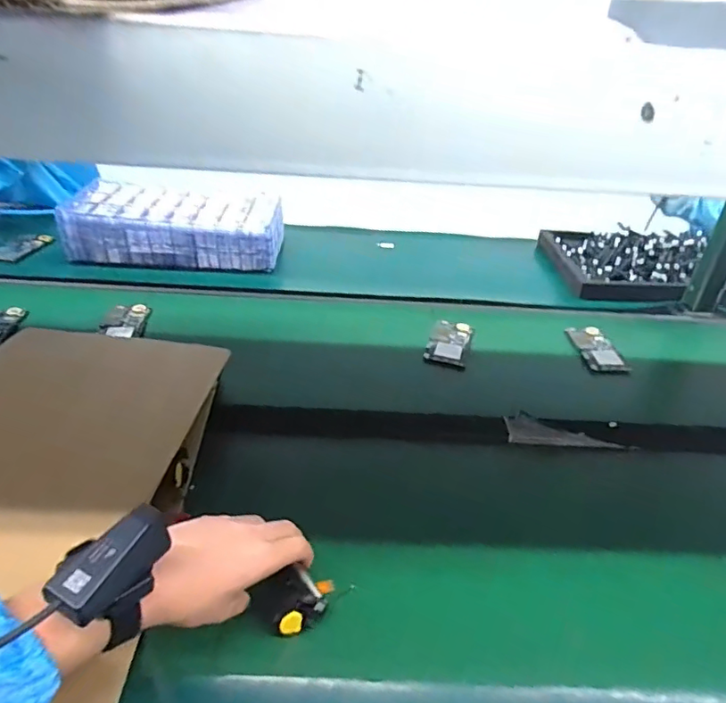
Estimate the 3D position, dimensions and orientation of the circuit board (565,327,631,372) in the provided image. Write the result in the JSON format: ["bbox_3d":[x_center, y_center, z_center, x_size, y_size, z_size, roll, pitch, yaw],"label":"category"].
[{"bbox_3d":[0.381,-0.008,0.891,0.067,0.010,0.118,1,36,-6],"label":"circuit board"}]

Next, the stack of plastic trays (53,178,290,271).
[{"bbox_3d":[-0.354,-0.242,1.062,0.379,0.102,0.198,3,36,-3],"label":"stack of plastic trays"}]

